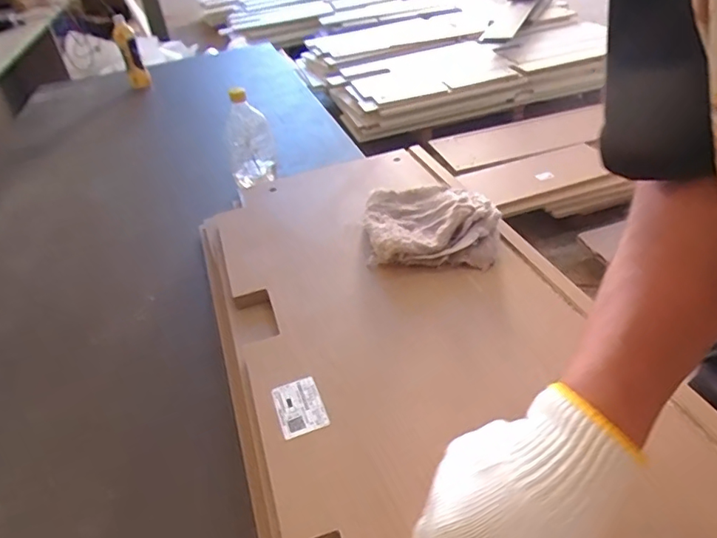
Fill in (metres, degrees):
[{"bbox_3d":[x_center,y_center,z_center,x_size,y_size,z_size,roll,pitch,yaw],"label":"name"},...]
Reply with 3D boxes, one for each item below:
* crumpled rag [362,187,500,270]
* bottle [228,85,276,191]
[{"bbox_3d":[0.085,-0.063,0.662,0.159,0.046,0.171,-2,37,5],"label":"crumpled rag"},{"bbox_3d":[-0.212,-0.249,1.017,0.088,0.181,0.077,-11,37,-7],"label":"bottle"}]

